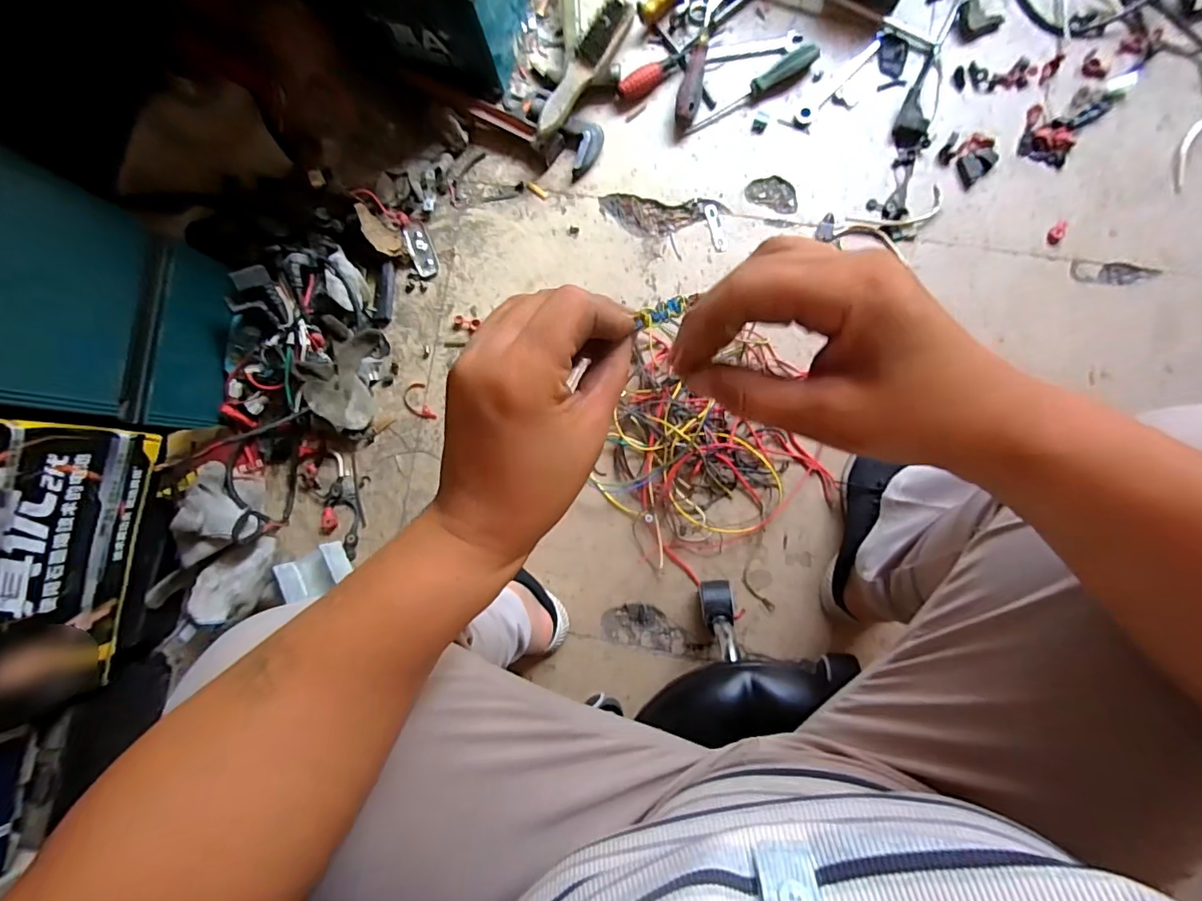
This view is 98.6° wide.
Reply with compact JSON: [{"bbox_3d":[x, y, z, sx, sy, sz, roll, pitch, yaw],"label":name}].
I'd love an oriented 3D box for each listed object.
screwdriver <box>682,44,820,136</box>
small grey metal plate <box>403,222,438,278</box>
[{"bbox_3d":[0.200,-0.483,0.693,0.192,0.028,0.022,-29,85,4],"label":"screwdriver"},{"bbox_3d":[-0.253,-0.284,0.731,0.030,0.012,0.078,-20,86,4],"label":"small grey metal plate"}]

